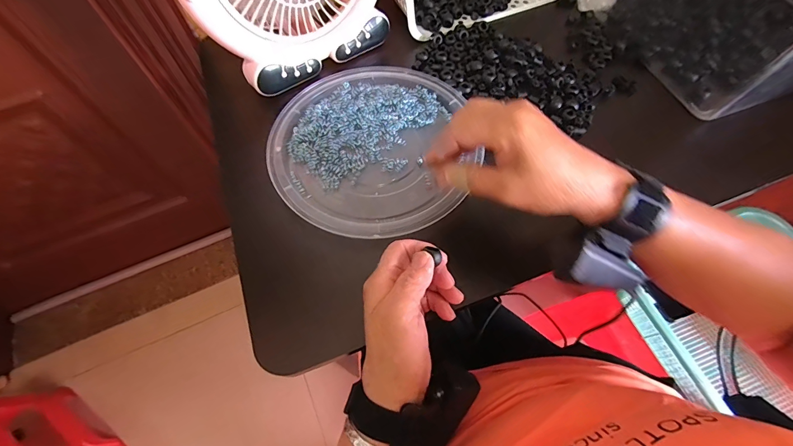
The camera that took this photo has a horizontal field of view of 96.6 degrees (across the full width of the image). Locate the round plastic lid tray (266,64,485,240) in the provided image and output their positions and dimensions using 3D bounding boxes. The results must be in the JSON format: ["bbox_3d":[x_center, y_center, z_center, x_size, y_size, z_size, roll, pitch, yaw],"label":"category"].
[{"bbox_3d":[-0.026,-0.089,0.402,0.223,0.017,0.227,0,63,1],"label":"round plastic lid tray"}]

